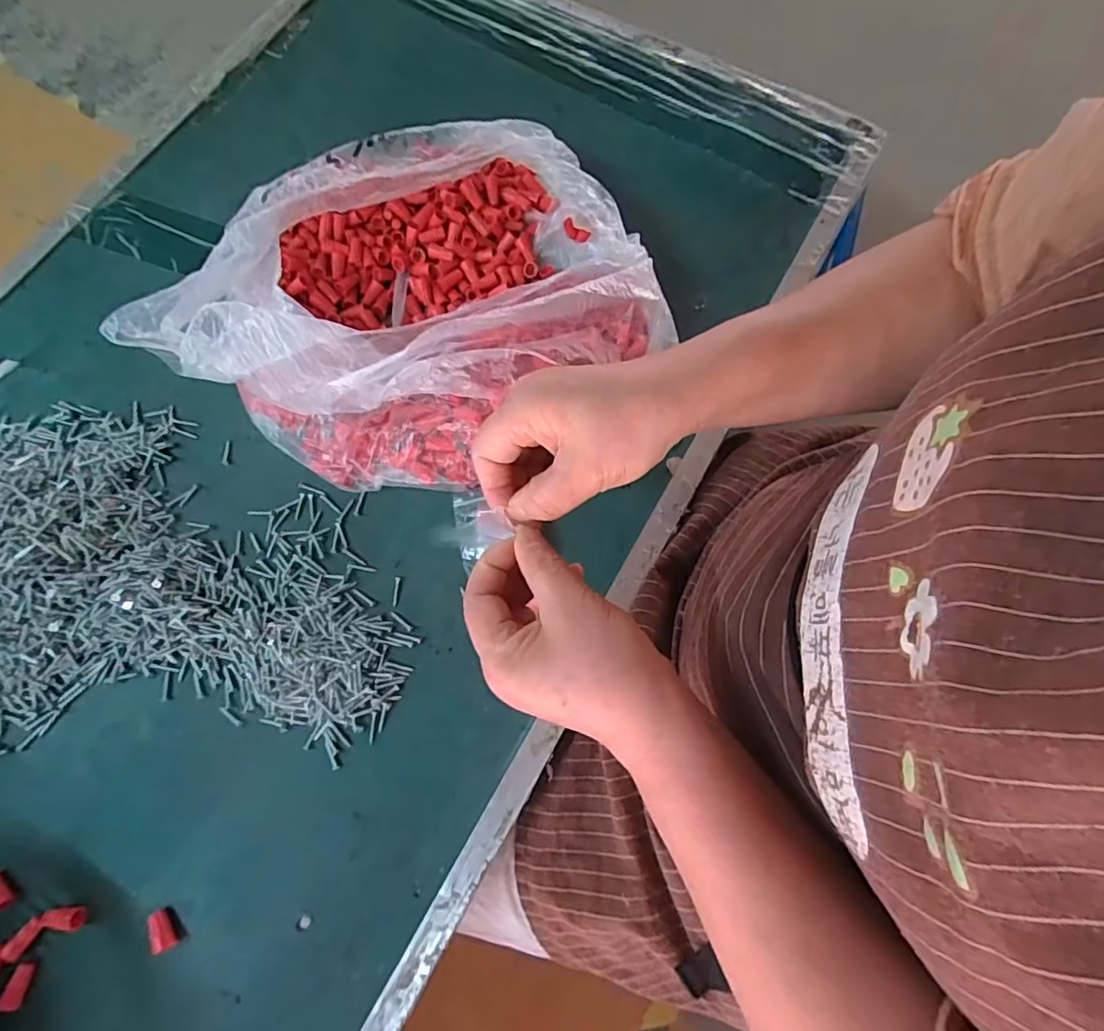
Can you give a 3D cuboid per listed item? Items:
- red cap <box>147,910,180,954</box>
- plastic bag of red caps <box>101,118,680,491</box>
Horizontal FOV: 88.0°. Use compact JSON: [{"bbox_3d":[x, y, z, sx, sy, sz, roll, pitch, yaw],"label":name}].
[{"bbox_3d":[-0.242,0.257,0.353,0.012,0.013,0.023,-35,77,-10],"label":"red cap"},{"bbox_3d":[-0.116,-0.187,0.445,0.353,0.090,0.302,-34,76,-10],"label":"plastic bag of red caps"}]

